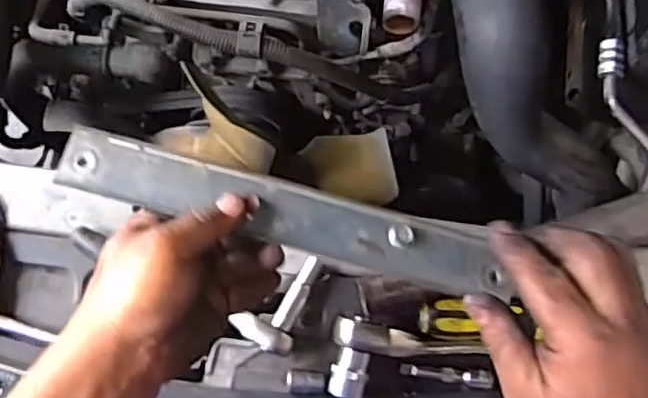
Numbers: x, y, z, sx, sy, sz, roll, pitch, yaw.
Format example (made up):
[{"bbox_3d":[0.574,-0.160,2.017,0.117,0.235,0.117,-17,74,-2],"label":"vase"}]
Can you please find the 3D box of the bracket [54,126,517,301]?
[{"bbox_3d":[-0.028,0.007,0.431,0.285,0.012,0.041,15,74,2],"label":"bracket"}]

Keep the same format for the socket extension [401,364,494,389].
[{"bbox_3d":[0.100,0.145,0.548,0.073,0.009,0.013,5,74,2],"label":"socket extension"}]

